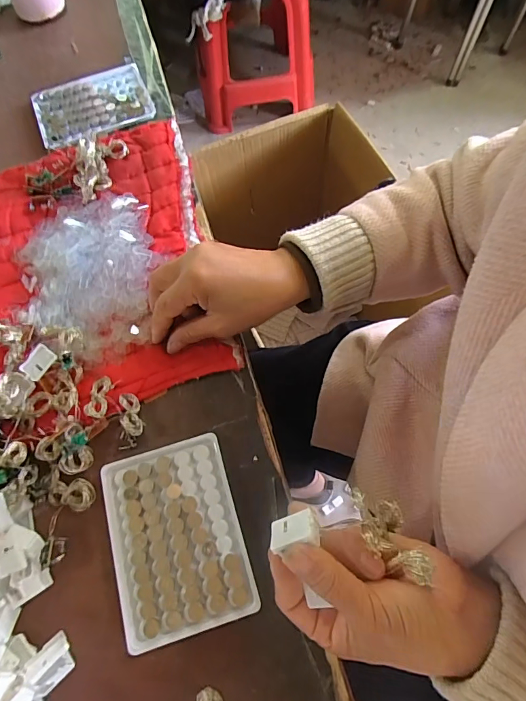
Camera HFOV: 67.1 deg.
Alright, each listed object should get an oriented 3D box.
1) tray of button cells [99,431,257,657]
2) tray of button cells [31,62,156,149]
[{"bbox_3d":[-0.066,0.138,0.298,0.096,0.014,0.128,-17,70,-5],"label":"tray of button cells"},{"bbox_3d":[-0.201,-0.291,0.469,0.130,0.009,0.102,-23,70,-7],"label":"tray of button cells"}]

